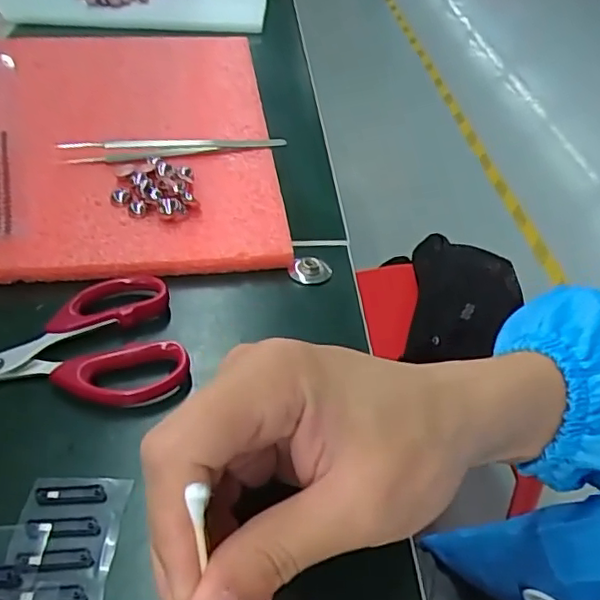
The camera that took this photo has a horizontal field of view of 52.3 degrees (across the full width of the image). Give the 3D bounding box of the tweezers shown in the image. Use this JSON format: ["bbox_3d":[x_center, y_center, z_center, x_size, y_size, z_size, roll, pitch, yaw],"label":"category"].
[{"bbox_3d":[-0.084,-0.107,0.420,0.148,0.014,0.019,-10,43,-13],"label":"tweezers"}]

